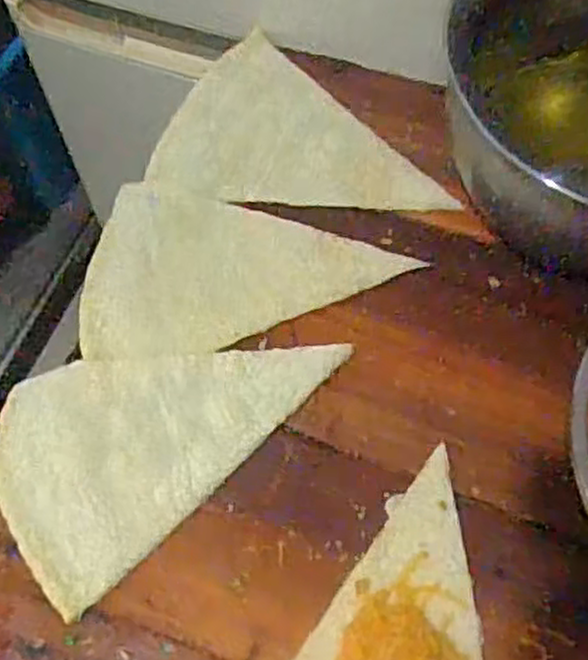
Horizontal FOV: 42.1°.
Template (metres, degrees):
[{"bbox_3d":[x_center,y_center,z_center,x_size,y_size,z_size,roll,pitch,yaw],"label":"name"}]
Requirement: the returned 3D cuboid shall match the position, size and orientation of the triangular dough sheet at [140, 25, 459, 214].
[{"bbox_3d":[0.008,-0.174,0.630,0.237,0.010,0.162,2,63,2],"label":"triangular dough sheet"}]

